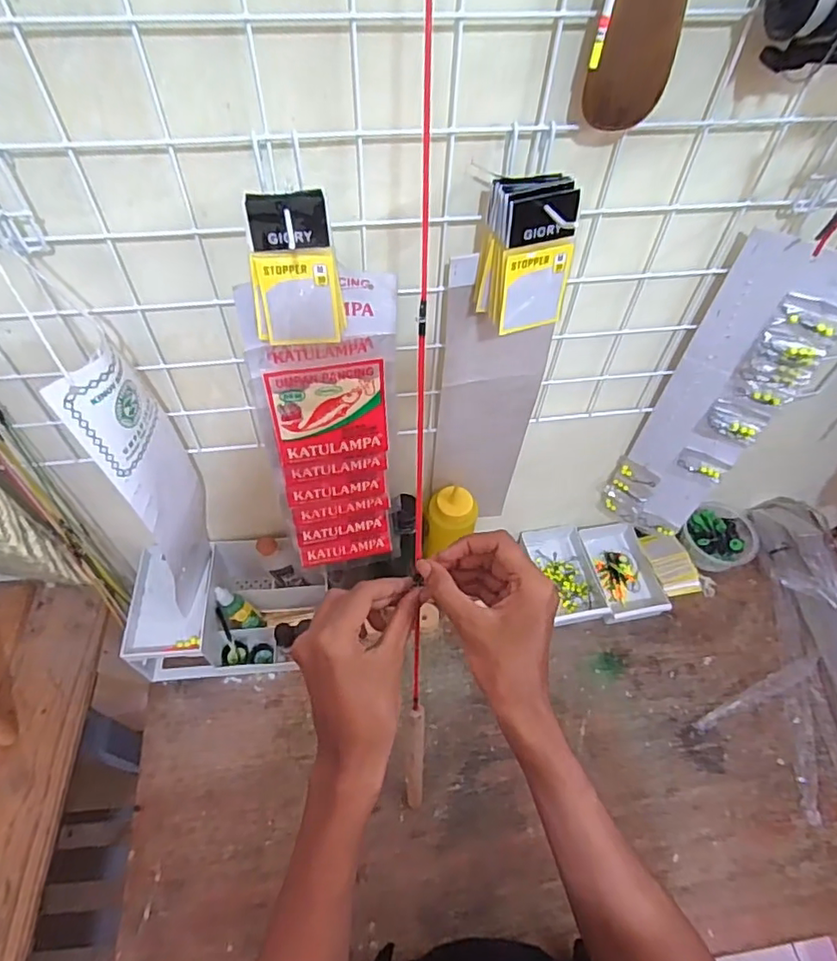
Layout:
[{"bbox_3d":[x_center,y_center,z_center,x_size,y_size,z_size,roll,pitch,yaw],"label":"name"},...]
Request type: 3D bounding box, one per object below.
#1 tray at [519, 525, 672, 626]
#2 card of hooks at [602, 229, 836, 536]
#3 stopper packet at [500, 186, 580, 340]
[{"bbox_3d":[0.208,0.130,0.818,0.084,0.029,0.152,-8,55,-8],"label":"tray"},{"bbox_3d":[0.297,-0.063,0.595,0.101,0.393,0.017,29,58,17],"label":"card of hooks"},{"bbox_3d":[0.084,-0.146,0.394,0.051,0.092,0.009,-15,44,-13],"label":"stopper packet"}]

